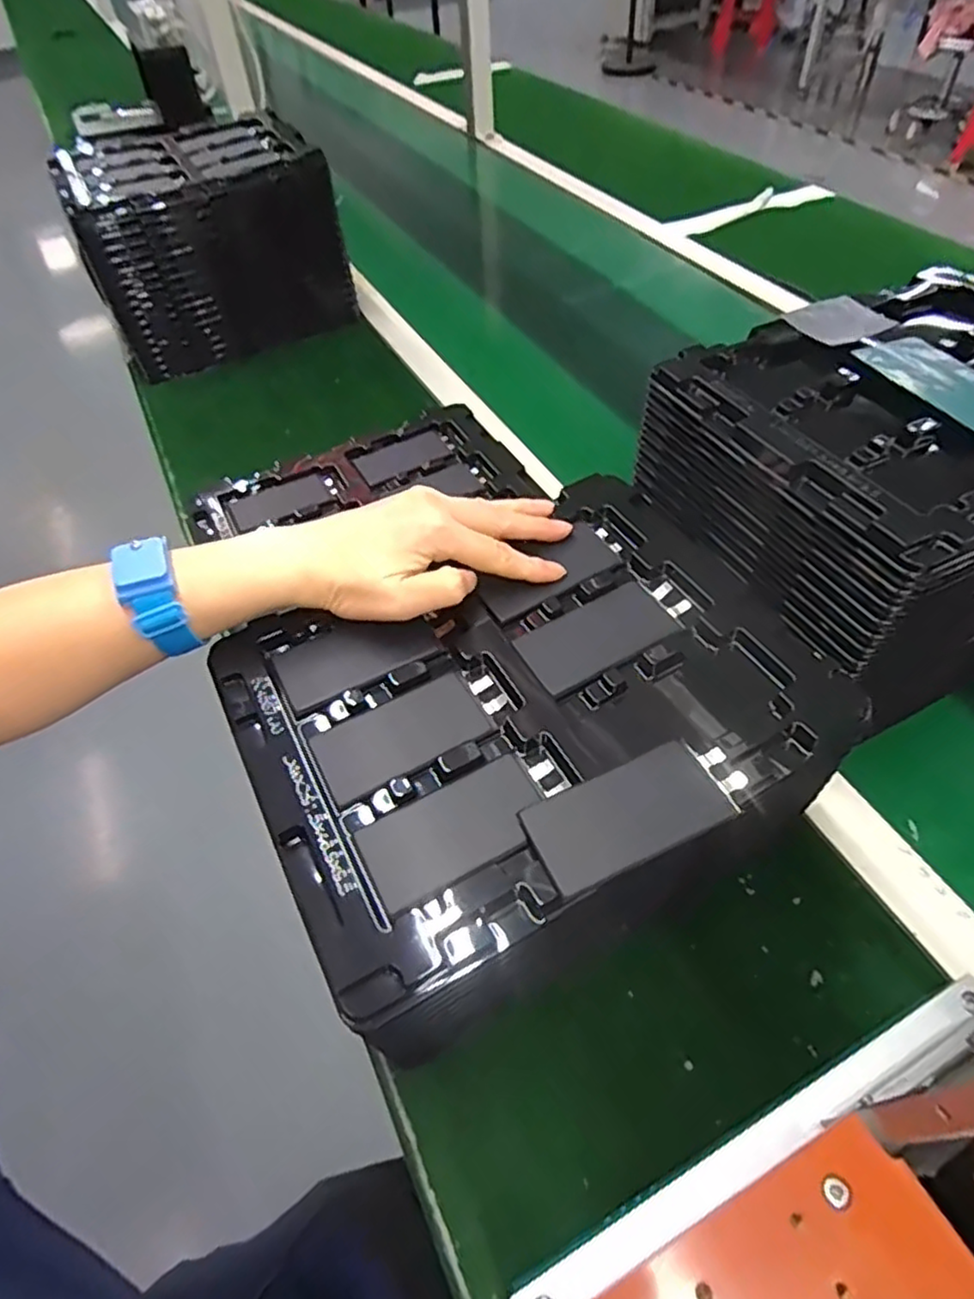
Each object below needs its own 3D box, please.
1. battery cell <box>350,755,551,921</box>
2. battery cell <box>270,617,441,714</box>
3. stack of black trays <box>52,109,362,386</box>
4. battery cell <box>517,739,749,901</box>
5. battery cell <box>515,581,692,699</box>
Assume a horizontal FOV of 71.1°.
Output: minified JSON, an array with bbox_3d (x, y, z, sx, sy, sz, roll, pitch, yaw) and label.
[{"bbox_3d":[-0.014,0.080,0.305,0.083,0.005,0.044,-26,54,-16],"label":"battery cell"},{"bbox_3d":[-0.072,0.002,0.374,0.083,0.005,0.045,-24,54,-14],"label":"battery cell"},{"bbox_3d":[-0.328,-0.476,0.821,0.267,0.185,0.168,-27,55,-16],"label":"stack of black trays"},{"bbox_3d":[0.065,0.069,0.296,0.094,0.005,0.042,-21,53,-12],"label":"battery cell"},{"bbox_3d":[0.065,-0.010,0.370,0.094,0.004,0.045,-27,54,-16],"label":"battery cell"}]

